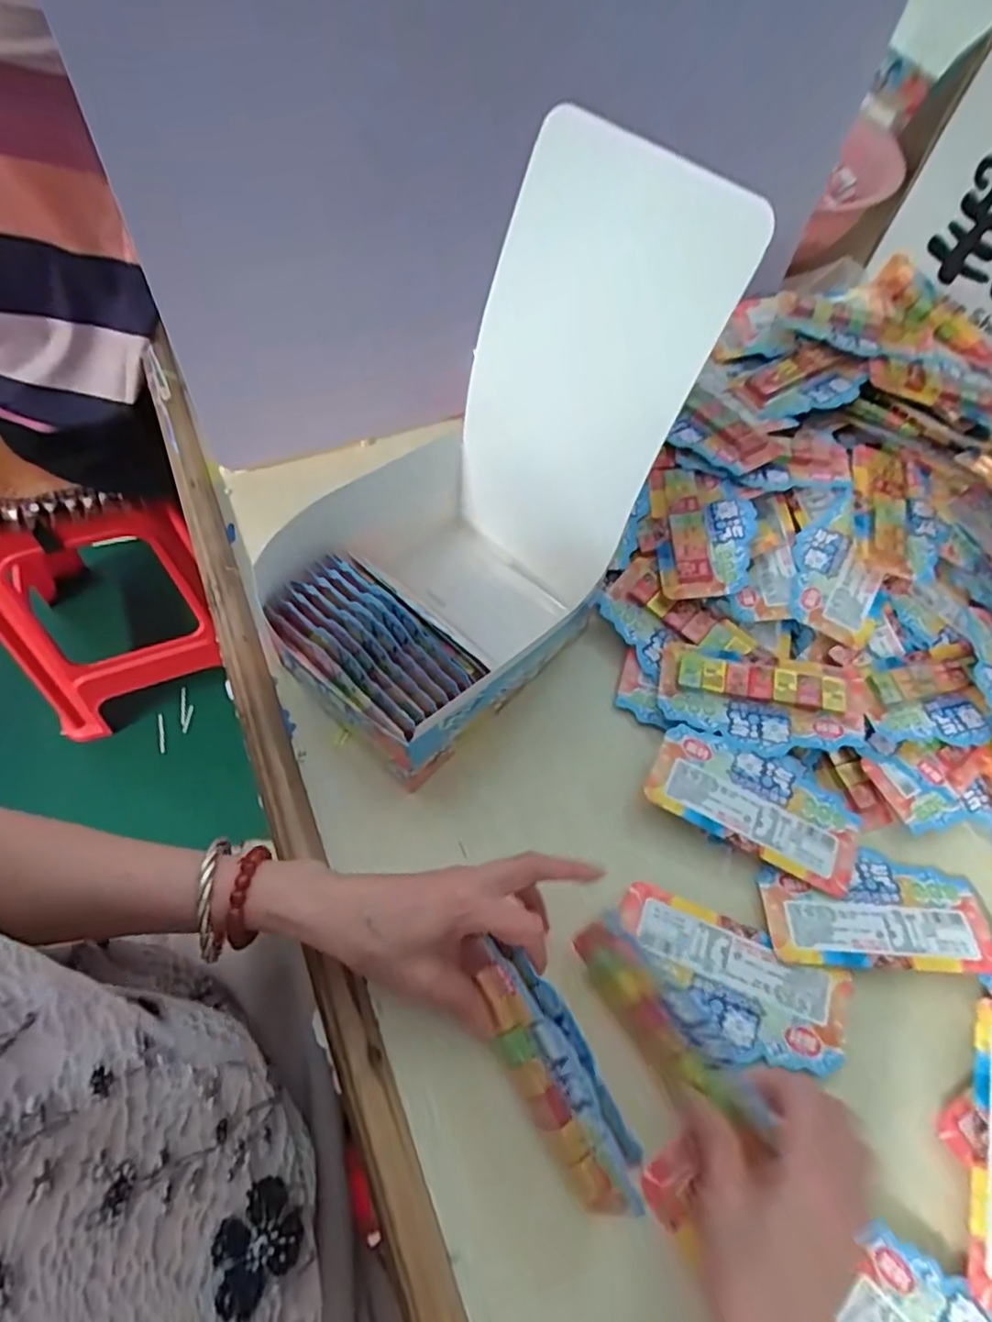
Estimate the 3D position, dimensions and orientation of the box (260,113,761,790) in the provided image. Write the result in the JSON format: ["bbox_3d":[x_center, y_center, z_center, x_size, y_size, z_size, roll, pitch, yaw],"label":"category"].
[{"bbox_3d":[-0.023,-0.108,0.399,0.176,0.283,0.252,37,64,16],"label":"box"}]

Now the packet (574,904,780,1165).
[{"bbox_3d":[0.092,0.205,0.377,0.015,0.058,0.123,-18,60,-40],"label":"packet"}]

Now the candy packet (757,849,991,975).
[{"bbox_3d":[0.249,0.163,0.435,0.145,0.008,0.071,4,60,-2],"label":"candy packet"}]

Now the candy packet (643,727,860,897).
[{"bbox_3d":[0.181,0.095,0.461,0.145,0.012,0.074,25,62,10],"label":"candy packet"}]

